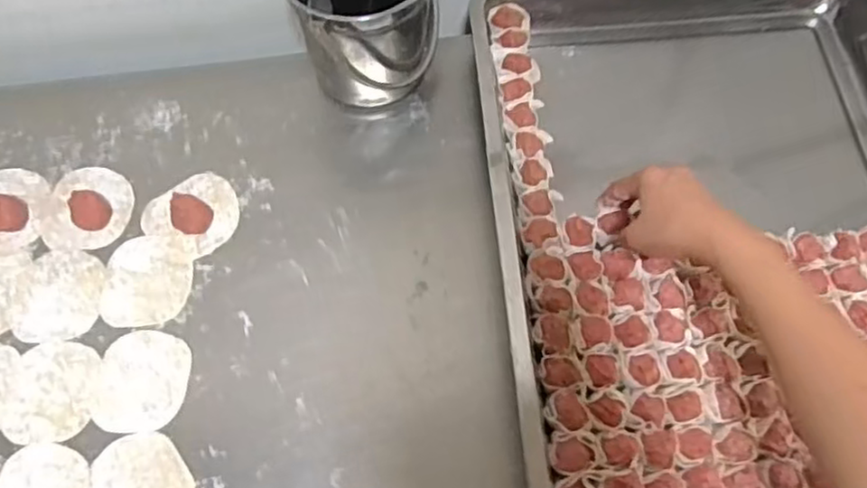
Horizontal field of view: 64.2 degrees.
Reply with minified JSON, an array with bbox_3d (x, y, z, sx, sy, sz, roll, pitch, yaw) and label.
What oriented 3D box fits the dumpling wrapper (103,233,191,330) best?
[{"bbox_3d":[-0.244,0.030,0.589,0.073,0.004,0.082,0,66,0],"label":"dumpling wrapper"}]

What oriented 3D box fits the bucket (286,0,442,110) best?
[{"bbox_3d":[-0.055,-0.213,0.625,0.148,0.133,0.120,-32,70,-13],"label":"bucket"}]

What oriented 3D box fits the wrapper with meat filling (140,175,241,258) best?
[{"bbox_3d":[-0.212,-0.027,0.608,0.081,0.020,0.076,0,66,0],"label":"wrapper with meat filling"}]

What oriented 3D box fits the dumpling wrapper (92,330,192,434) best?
[{"bbox_3d":[-0.233,0.109,0.554,0.072,0.004,0.079,0,66,-1],"label":"dumpling wrapper"}]

